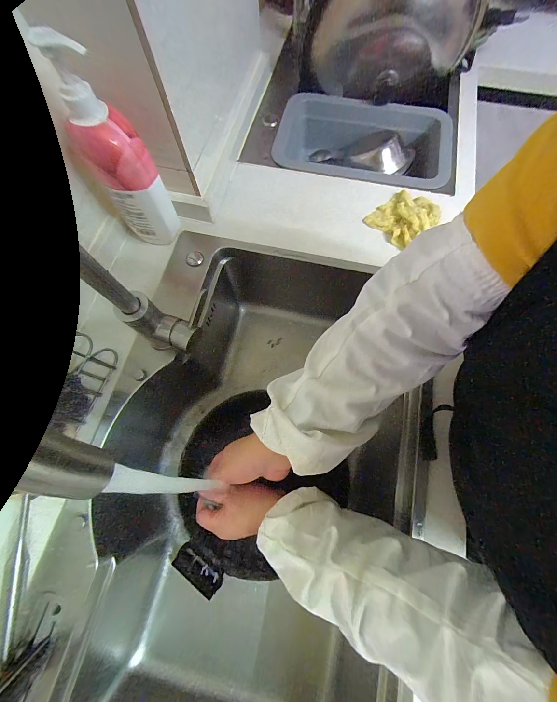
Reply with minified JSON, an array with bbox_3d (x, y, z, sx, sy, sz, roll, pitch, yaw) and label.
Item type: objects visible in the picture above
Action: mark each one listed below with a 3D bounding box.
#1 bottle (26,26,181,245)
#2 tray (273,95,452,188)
[{"bbox_3d":[-0.219,-0.261,0.398,0.075,0.258,0.059,16,72,6],"label":"bottle"},{"bbox_3d":[0.177,-0.454,0.650,0.392,0.109,0.239,10,72,4],"label":"tray"}]

